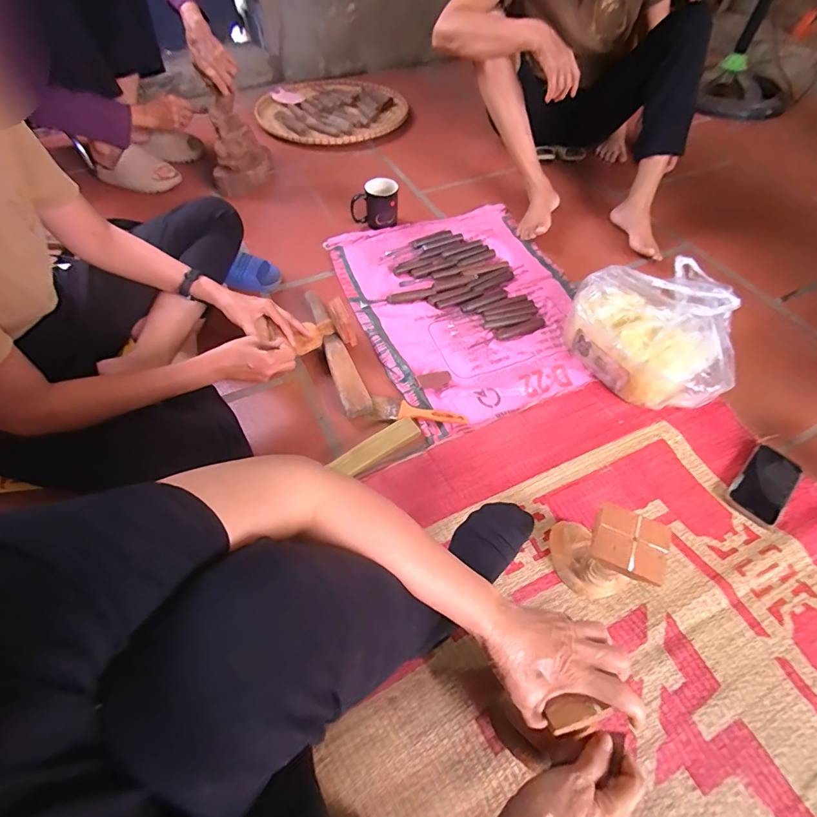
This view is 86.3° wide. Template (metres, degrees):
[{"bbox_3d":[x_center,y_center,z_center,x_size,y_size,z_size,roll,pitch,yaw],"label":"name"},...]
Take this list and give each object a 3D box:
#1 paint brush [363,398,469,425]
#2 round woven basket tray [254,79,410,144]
[{"bbox_3d":[0.015,0.007,0.775,0.174,0.012,0.042,5,56,4],"label":"paint brush"},{"bbox_3d":[-0.260,-1.039,1.511,0.469,0.045,0.481,0,55,0],"label":"round woven basket tray"}]

